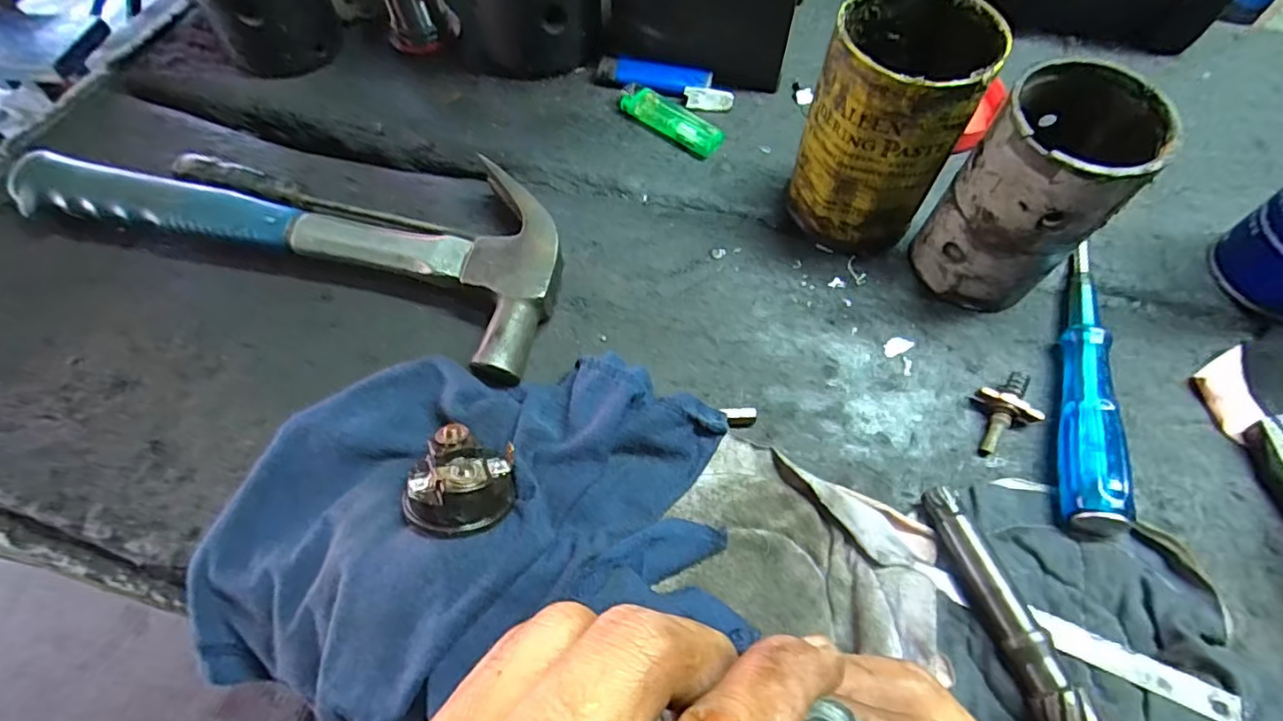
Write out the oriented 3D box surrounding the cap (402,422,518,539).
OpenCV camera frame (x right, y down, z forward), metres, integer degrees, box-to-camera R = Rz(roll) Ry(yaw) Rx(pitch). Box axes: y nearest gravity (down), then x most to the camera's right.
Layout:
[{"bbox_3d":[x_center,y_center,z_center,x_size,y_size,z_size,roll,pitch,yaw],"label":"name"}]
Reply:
[{"bbox_3d":[-0.080,0.053,0.256,0.044,0.025,0.046,-1,61,1],"label":"cap"}]

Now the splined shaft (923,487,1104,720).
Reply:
[{"bbox_3d":[0.149,0.106,0.235,0.018,0.023,0.114,-14,61,-6],"label":"splined shaft"}]

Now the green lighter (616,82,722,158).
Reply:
[{"bbox_3d":[0.019,-0.160,0.392,0.076,0.011,0.024,37,68,20],"label":"green lighter"}]

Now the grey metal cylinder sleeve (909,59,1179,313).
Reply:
[{"bbox_3d":[0.190,-0.078,0.292,0.066,0.110,0.067,37,68,20],"label":"grey metal cylinder sleeve"}]

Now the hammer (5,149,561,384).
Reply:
[{"bbox_3d":[-0.201,-0.090,0.350,0.331,0.033,0.118,18,63,11],"label":"hammer"}]

